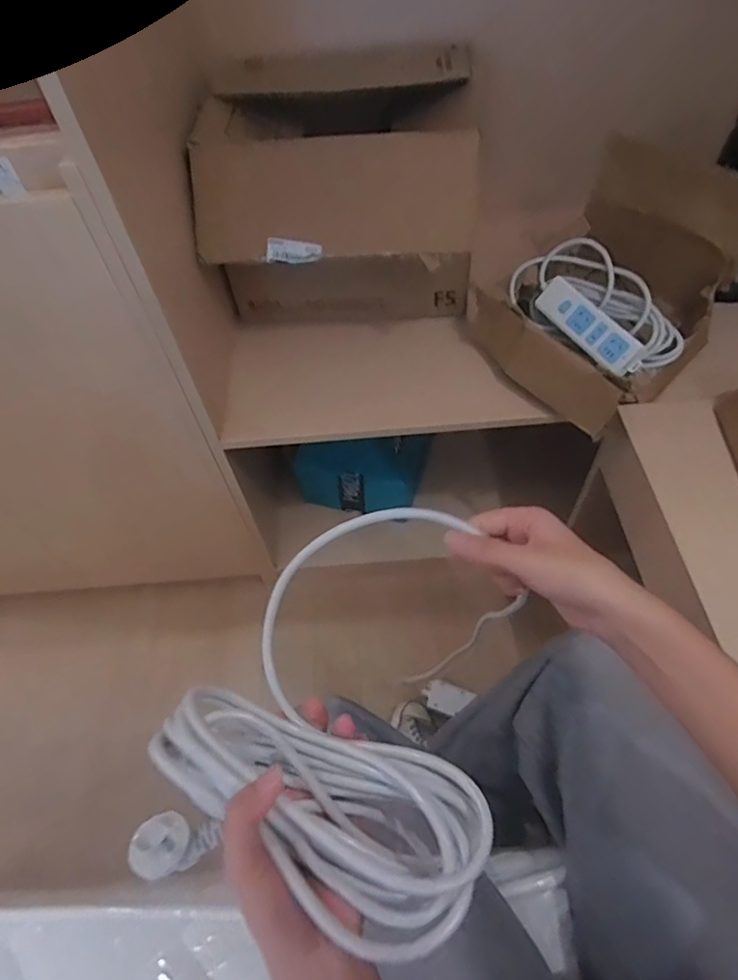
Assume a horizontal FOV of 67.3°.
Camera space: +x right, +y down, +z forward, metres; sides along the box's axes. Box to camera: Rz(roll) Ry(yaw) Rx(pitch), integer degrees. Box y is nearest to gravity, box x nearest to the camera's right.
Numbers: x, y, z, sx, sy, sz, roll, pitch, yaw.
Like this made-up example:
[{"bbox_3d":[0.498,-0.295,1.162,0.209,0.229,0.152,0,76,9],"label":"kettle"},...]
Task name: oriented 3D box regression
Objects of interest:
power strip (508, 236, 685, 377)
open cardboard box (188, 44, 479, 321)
[{"bbox_3d":[0.332,-0.269,0.827,0.124,0.082,0.259,-37,60,-19],"label":"power strip"},{"bbox_3d":[-0.039,-0.456,0.897,0.392,0.309,0.369,0,55,5],"label":"open cardboard box"}]

